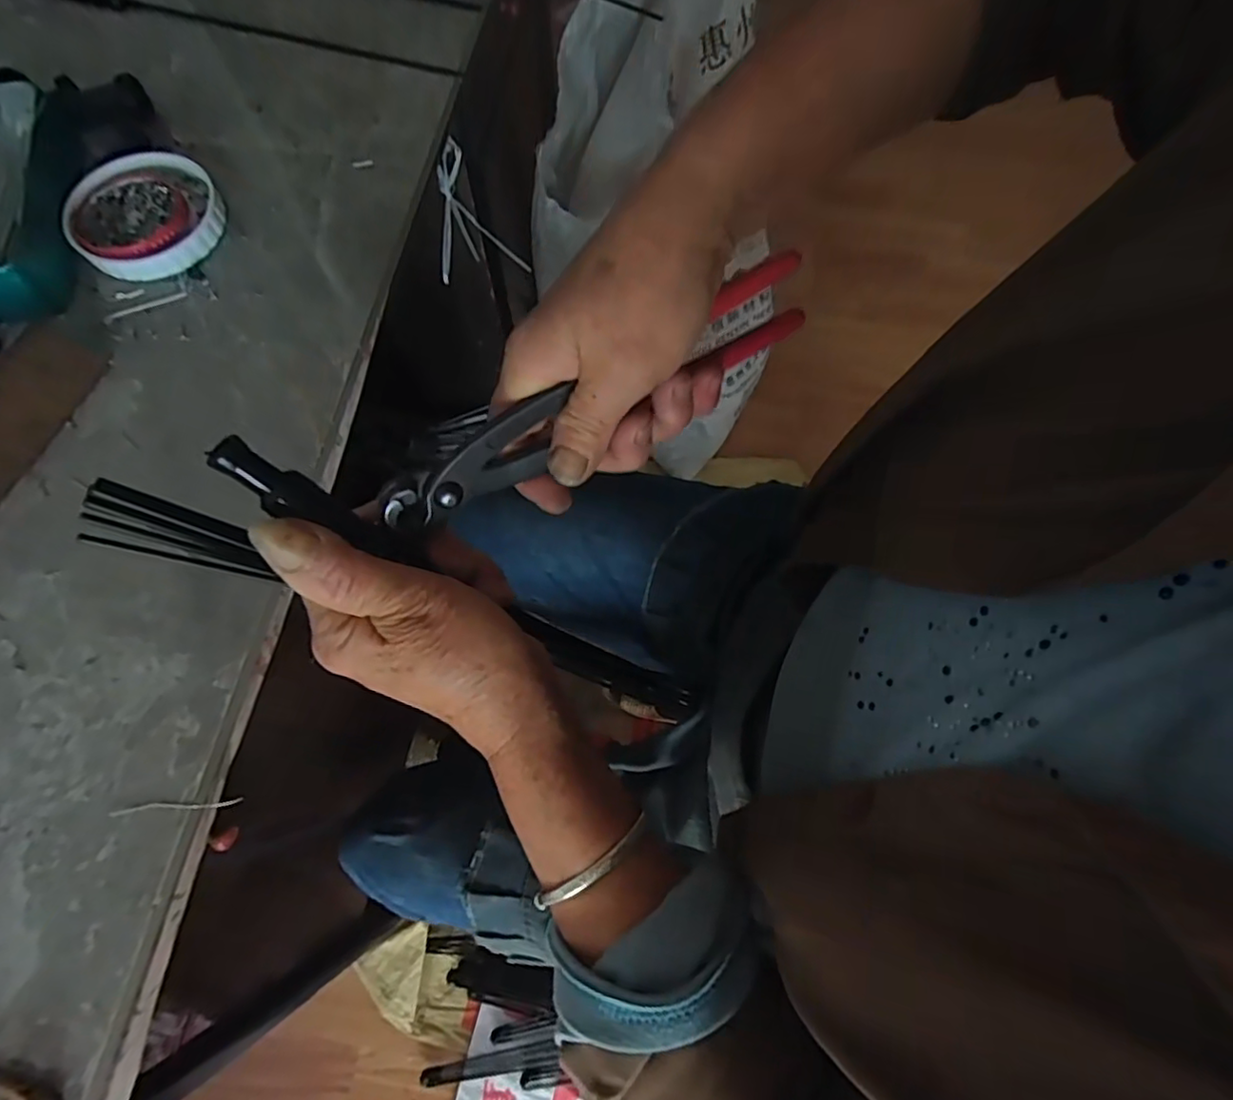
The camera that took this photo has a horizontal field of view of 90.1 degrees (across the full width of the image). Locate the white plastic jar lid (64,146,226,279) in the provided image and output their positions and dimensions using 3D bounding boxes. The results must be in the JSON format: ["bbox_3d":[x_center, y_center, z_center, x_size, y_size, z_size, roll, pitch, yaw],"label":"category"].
[{"bbox_3d":[-0.296,-0.211,0.389,0.086,0.019,0.086,0,71,1],"label":"white plastic jar lid"}]

